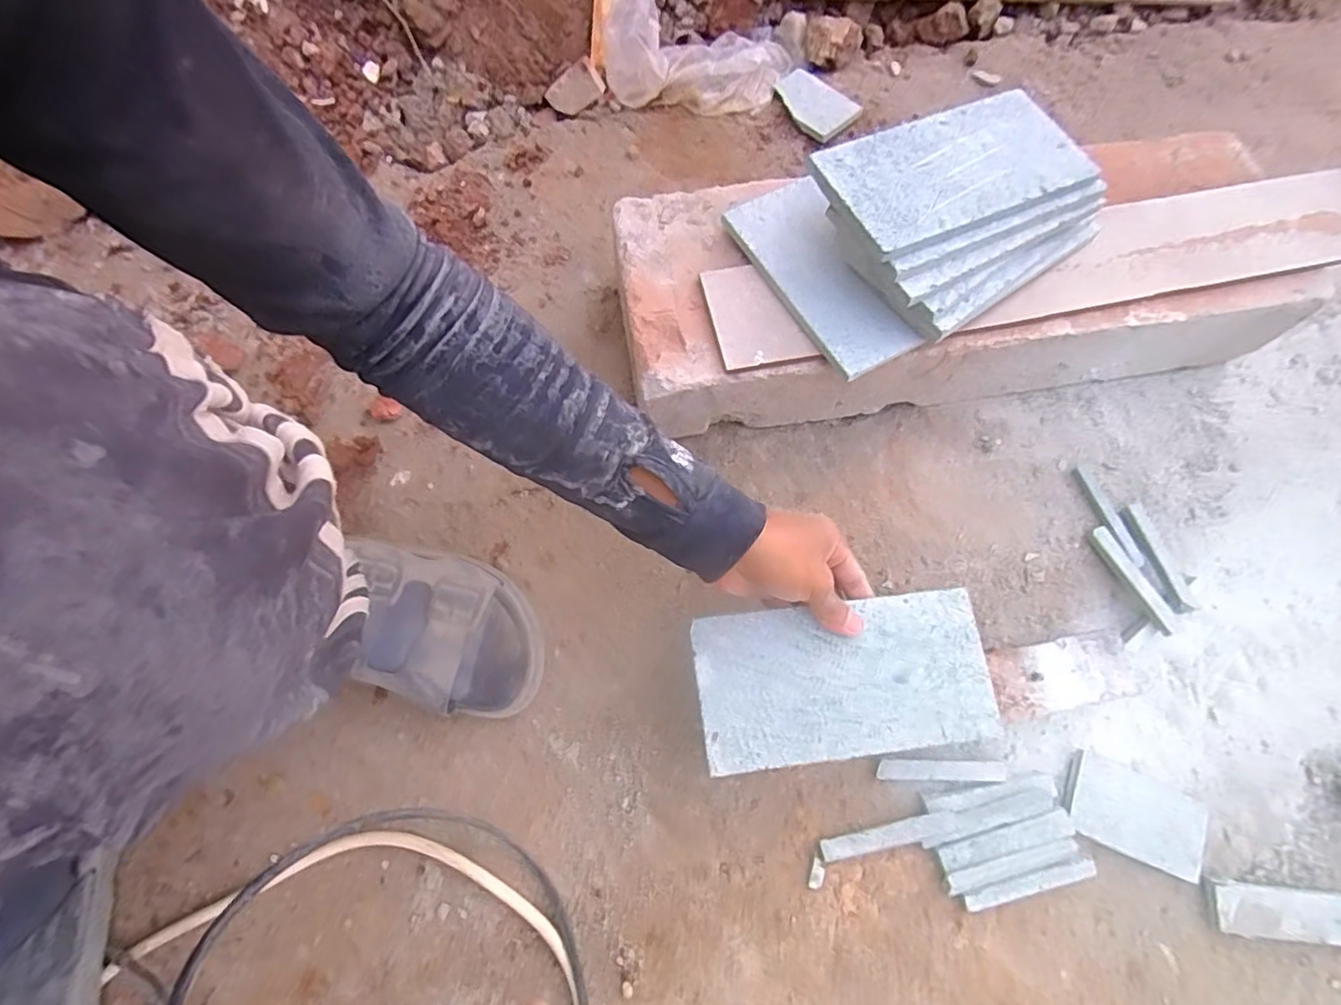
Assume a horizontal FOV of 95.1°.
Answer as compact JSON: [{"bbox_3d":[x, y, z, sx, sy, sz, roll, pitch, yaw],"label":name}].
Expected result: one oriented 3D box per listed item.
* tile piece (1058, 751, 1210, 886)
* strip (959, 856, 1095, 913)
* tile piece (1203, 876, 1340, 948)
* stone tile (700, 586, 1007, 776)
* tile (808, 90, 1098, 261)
[{"bbox_3d":[0.352,0.238,0.465,0.106,0.015,0.058,25,70,7],"label":"tile piece"},{"bbox_3d":[0.260,0.275,0.443,0.099,0.005,0.016,-13,88,-5],"label":"strip"},{"bbox_3d":[0.448,0.301,0.448,0.104,0.013,0.035,7,69,1],"label":"tile piece"},{"bbox_3d":[0.118,0.118,0.413,0.194,0.007,0.099,-5,70,-5],"label":"stone tile"},{"bbox_3d":[0.209,-0.249,0.453,0.194,0.009,0.103,-24,69,-11],"label":"tile"}]

